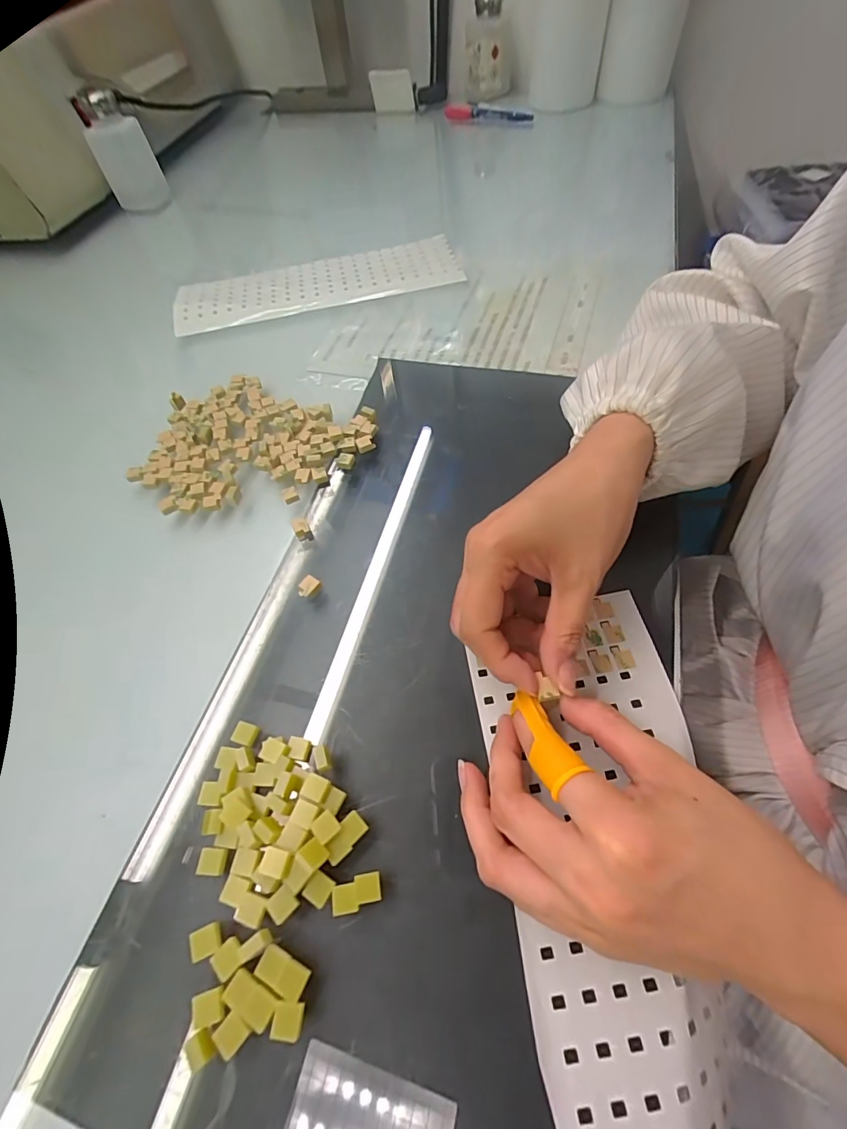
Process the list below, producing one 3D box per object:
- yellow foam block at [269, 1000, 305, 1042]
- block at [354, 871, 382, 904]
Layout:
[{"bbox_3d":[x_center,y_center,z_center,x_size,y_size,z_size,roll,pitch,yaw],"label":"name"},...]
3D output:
[{"bbox_3d":[-0.052,0.176,0.176,0.011,0.004,0.011,4,57,8],"label":"yellow foam block"},{"bbox_3d":[-0.024,0.140,0.197,0.011,0.005,0.011,-11,56,-1],"label":"block"}]

